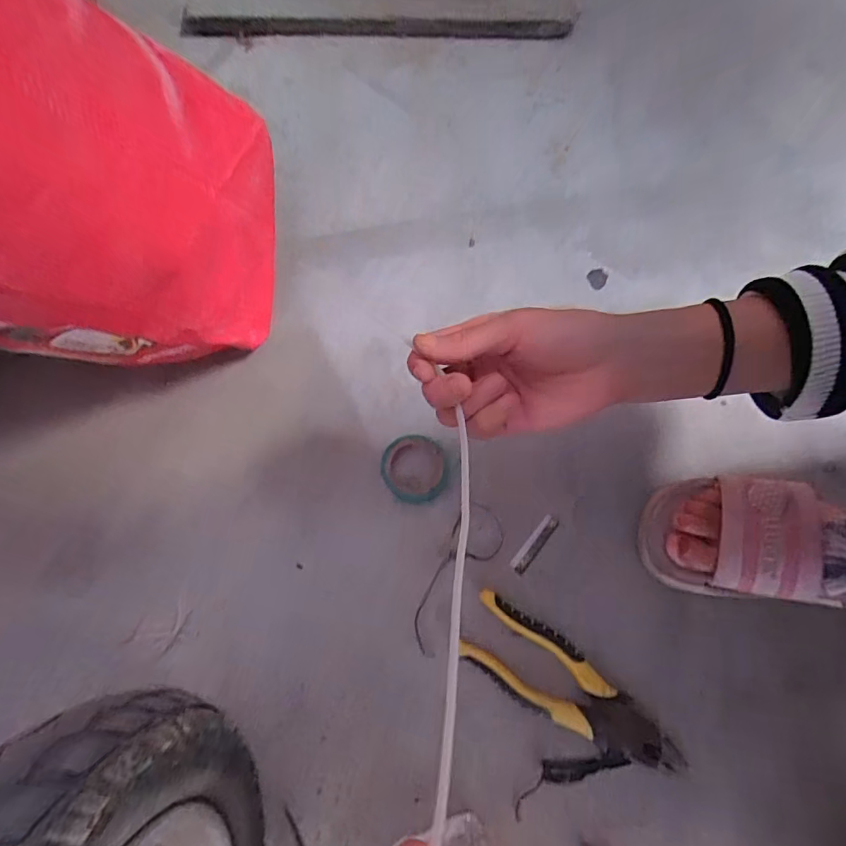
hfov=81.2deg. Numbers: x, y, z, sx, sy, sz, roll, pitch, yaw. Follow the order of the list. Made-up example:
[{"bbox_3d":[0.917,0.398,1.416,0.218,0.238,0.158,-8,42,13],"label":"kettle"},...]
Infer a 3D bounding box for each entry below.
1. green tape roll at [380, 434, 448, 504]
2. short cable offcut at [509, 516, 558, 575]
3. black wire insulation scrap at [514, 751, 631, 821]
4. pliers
[{"bbox_3d":[-0.008,0.043,0.452,0.061,0.022,0.058,0,72,1],"label":"green tape roll"},{"bbox_3d":[0.099,0.106,0.435,0.013,0.004,0.058,38,77,12],"label":"short cable offcut"},{"bbox_3d":[0.110,0.270,0.378,0.094,0.008,0.023,-22,73,-6],"label":"black wire insulation scrap"},{"bbox_3d":[0.115,0.209,0.391,0.180,0.021,0.058,32,76,11],"label":"pliers"}]

